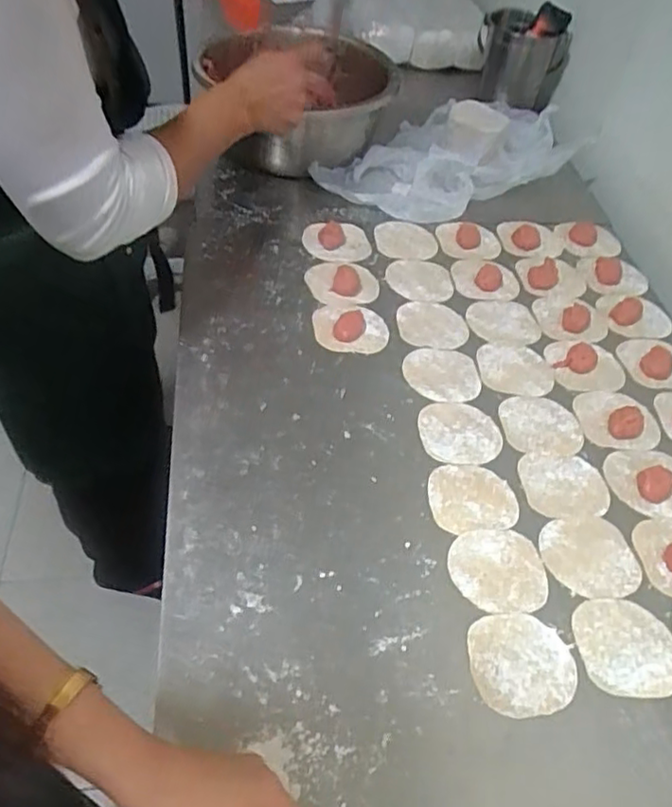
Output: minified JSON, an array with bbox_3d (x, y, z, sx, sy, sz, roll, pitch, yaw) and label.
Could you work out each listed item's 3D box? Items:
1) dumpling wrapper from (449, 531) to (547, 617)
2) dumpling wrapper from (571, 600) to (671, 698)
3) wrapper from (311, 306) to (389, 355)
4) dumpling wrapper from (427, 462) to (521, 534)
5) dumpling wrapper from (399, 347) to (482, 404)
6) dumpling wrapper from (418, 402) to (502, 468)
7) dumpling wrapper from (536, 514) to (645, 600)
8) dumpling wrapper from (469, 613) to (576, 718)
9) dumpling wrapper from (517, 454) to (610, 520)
[{"bbox_3d":[0.142,0.146,0.547,0.083,0.004,0.074,-2,52,-6],"label":"dumpling wrapper"},{"bbox_3d":[0.239,0.198,0.514,0.083,0.004,0.076,2,51,-3],"label":"dumpling wrapper"},{"bbox_3d":[0.017,-0.088,0.727,0.086,0.011,0.070,5,51,-1],"label":"wrapper"},{"bbox_3d":[0.130,0.088,0.595,0.084,0.004,0.071,-4,52,-8],"label":"dumpling wrapper"},{"bbox_3d":[0.118,-0.033,0.698,0.083,0.007,0.075,2,52,-3],"label":"dumpling wrapper"},{"bbox_3d":[0.128,0.031,0.646,0.082,0.004,0.079,2,51,-3],"label":"dumpling wrapper"},{"bbox_3d":[0.229,0.138,0.565,0.084,0.005,0.076,-4,52,-8],"label":"dumpling wrapper"},{"bbox_3d":[0.148,0.206,0.498,0.082,0.004,0.075,2,51,-3],"label":"dumpling wrapper"},{"bbox_3d":[0.224,0.081,0.614,0.085,0.004,0.072,4,51,-2],"label":"dumpling wrapper"}]

